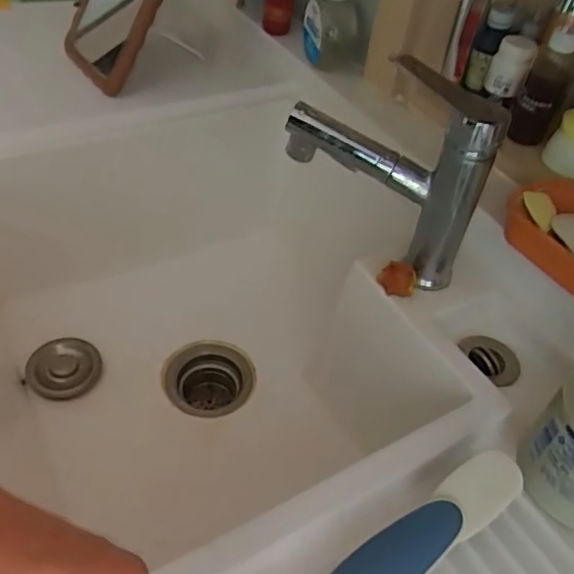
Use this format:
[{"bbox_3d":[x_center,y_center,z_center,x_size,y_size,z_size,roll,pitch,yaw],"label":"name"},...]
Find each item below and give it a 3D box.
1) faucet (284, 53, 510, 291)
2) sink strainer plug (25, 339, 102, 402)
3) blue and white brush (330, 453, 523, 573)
[{"bbox_3d":[0.087,-0.106,0.518,0.179,0.181,0.049,27,49,18],"label":"faucet"},{"bbox_3d":[-0.266,0.097,0.680,0.083,0.018,0.077,3,46,-3],"label":"sink strainer plug"},{"bbox_3d":[0.088,0.169,0.376,0.162,0.046,0.037,-24,54,-26],"label":"blue and white brush"}]

